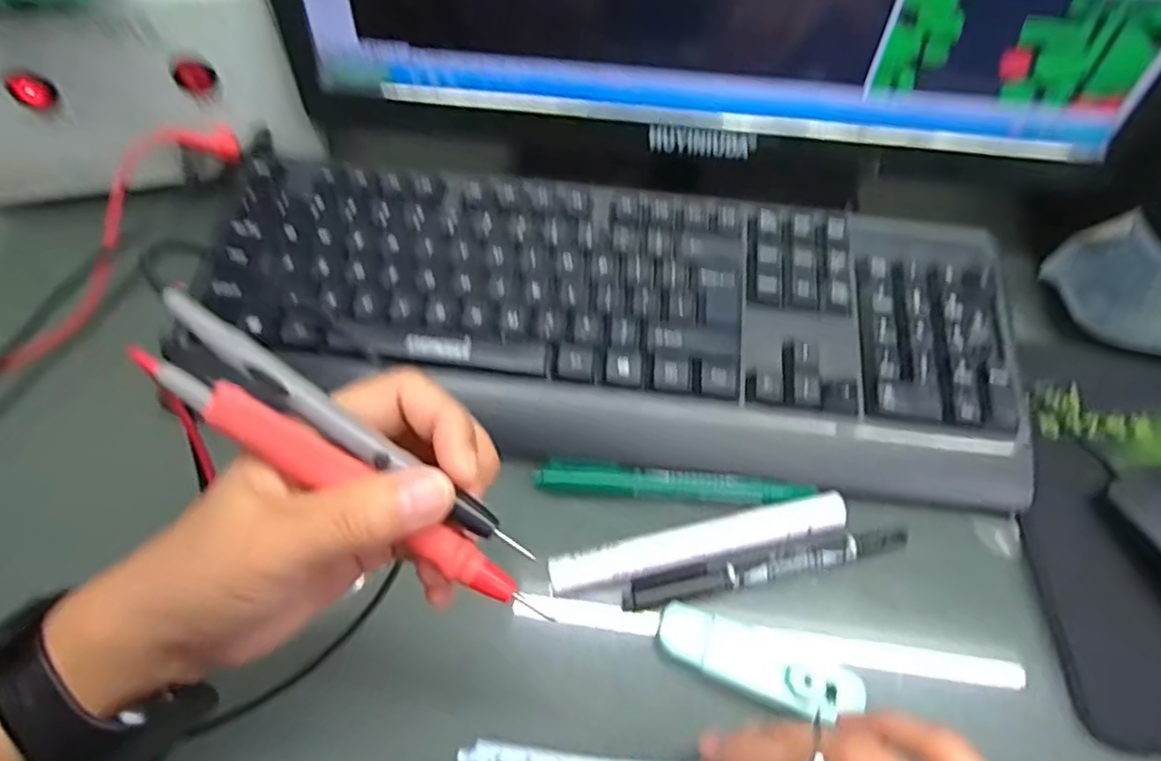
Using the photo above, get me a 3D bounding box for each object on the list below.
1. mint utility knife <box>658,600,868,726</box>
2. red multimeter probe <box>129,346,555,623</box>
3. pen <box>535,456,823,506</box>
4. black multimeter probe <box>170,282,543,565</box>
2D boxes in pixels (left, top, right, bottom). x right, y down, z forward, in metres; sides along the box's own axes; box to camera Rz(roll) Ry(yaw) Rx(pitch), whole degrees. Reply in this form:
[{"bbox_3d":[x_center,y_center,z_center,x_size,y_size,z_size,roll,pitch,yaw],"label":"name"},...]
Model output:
[{"bbox_3d":[0.075,0.120,0.275,0.085,0.010,0.025,22,61,10],"label":"mint utility knife"},{"bbox_3d":[-0.072,0.032,0.203,0.144,0.009,0.016,34,62,-4],"label":"red multimeter probe"},{"bbox_3d":[0.046,0.051,0.321,0.133,0.009,0.014,4,59,0],"label":"pen"},{"bbox_3d":[-0.075,0.015,0.206,0.138,0.009,0.012,35,63,1],"label":"black multimeter probe"}]

